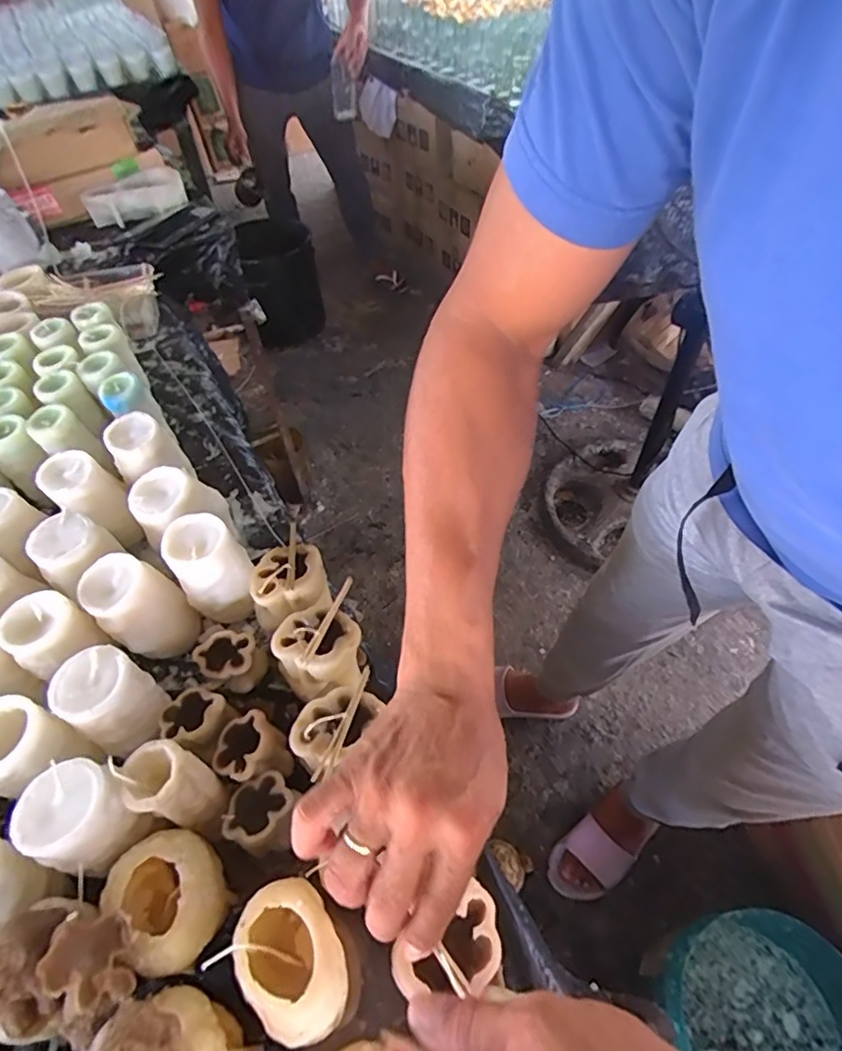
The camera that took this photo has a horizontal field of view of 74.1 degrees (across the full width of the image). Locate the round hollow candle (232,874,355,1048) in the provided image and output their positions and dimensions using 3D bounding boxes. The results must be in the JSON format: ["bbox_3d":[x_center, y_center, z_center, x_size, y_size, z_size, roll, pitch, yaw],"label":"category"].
[{"bbox_3d":[-0.077,0.267,0.348,0.057,0.068,0.083,-32,56,-20],"label":"round hollow candle"}]

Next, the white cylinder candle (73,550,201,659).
[{"bbox_3d":[-0.263,0.079,0.529,0.073,0.100,0.069,35,61,27],"label":"white cylinder candle"}]

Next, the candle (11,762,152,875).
[{"bbox_3d":[-0.240,0.204,0.396,0.063,0.058,0.065,23,56,20],"label":"candle"}]

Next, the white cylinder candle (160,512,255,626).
[{"bbox_3d":[-0.198,0.047,0.540,0.062,0.106,0.066,-2,51,2],"label":"white cylinder candle"}]

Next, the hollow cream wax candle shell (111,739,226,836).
[{"bbox_3d":[-0.183,0.191,0.411,0.055,0.072,0.045,27,58,23],"label":"hollow cream wax candle shell"}]

